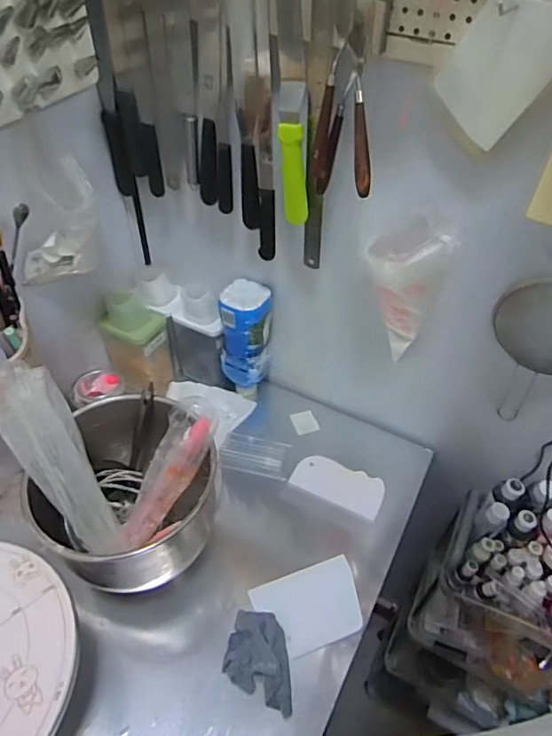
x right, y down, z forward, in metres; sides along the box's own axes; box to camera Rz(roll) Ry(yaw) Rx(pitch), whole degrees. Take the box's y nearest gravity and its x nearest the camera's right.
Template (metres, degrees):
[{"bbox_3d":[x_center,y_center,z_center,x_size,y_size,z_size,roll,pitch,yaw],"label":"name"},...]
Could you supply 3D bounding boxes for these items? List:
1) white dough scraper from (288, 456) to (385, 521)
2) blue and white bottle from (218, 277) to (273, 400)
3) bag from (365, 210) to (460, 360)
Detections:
[{"bbox_3d":[0.107,0.197,0.868,0.153,0.007,0.074,22,56,15],"label":"white dough scraper"},{"bbox_3d":[-0.052,-0.034,0.921,0.078,0.253,0.074,12,47,9],"label":"blue and white bottle"},{"bbox_3d":[0.165,-0.084,0.681,0.090,0.253,0.109,21,49,17],"label":"bag"}]

